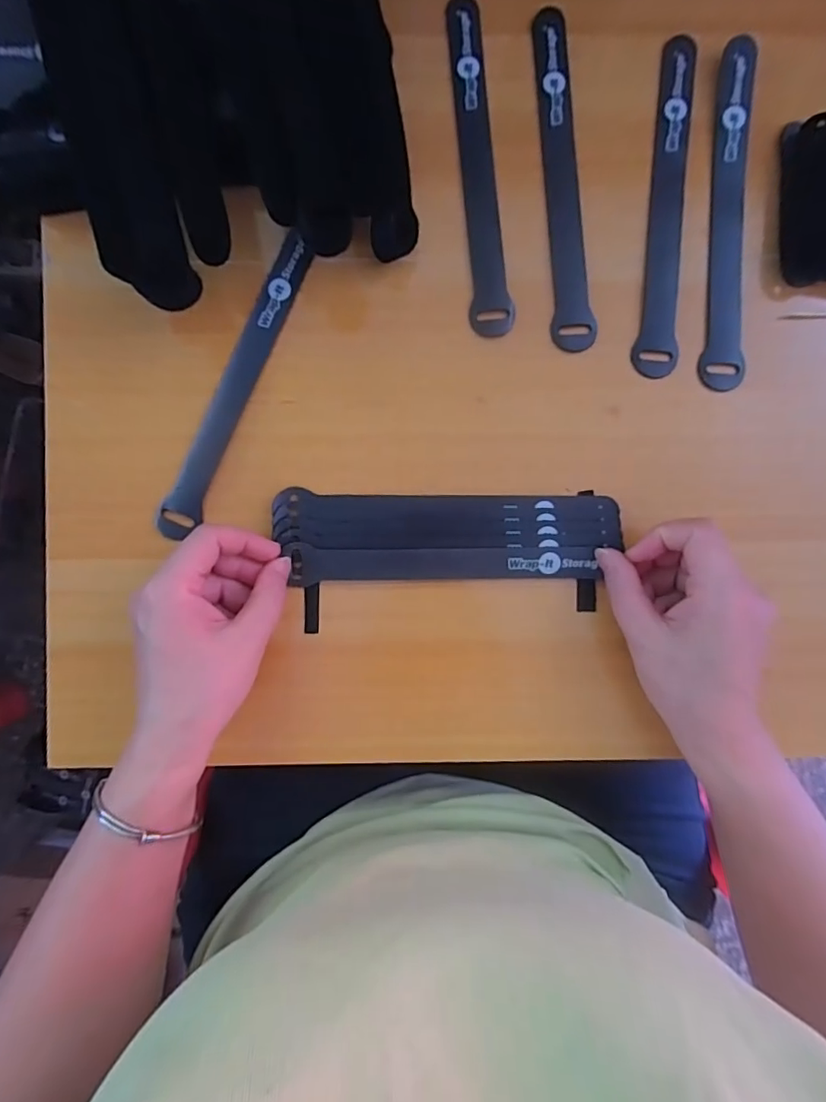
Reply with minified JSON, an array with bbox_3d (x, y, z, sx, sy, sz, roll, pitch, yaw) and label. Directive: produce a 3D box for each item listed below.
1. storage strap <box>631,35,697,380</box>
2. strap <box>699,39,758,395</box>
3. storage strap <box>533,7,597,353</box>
[{"bbox_3d":[0.154,-0.210,0.329,0.023,0.004,0.212,7,90,0],"label":"storage strap"},{"bbox_3d":[0.192,-0.203,0.329,0.025,0.006,0.211,5,87,3],"label":"strap"},{"bbox_3d":[0.091,-0.227,0.329,0.024,0.004,0.213,-2,86,-2],"label":"storage strap"}]

